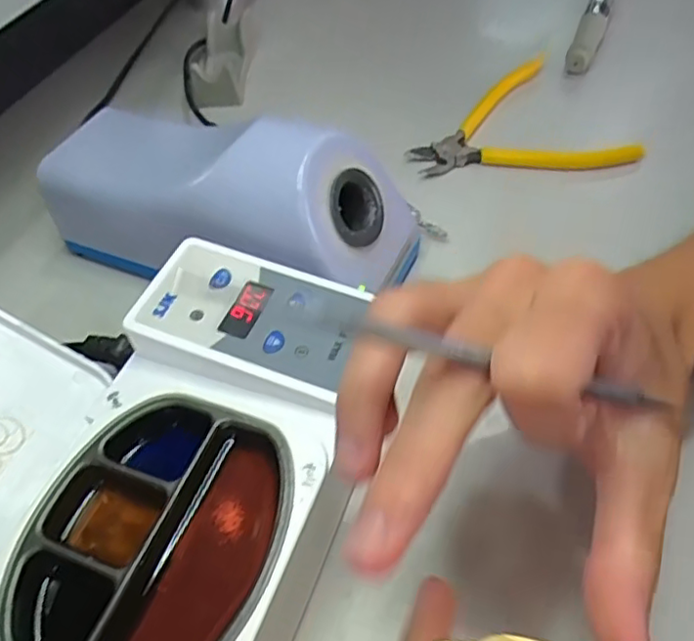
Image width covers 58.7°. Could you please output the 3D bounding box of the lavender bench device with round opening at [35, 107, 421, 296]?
[{"bbox_3d":[-0.071,-0.068,0.346,0.205,0.084,0.077,16,55,18],"label":"lavender bench device with round opening"}]

